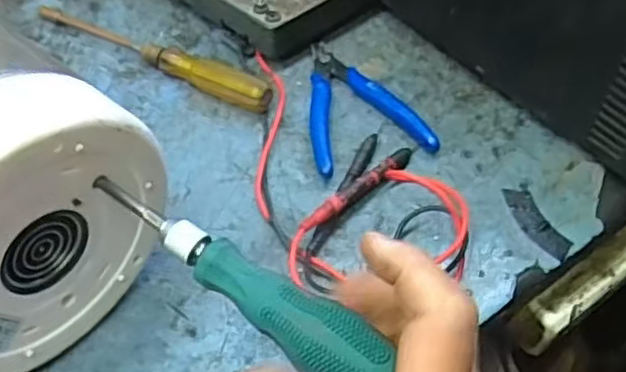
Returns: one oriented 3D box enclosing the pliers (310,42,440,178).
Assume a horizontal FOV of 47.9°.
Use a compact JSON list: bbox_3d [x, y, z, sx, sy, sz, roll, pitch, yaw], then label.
[{"bbox_3d":[0.024,-0.060,0.482,0.079,0.014,0.117,-15,52,-12],"label":"pliers"}]

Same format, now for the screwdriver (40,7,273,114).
[{"bbox_3d":[-0.119,-0.100,0.508,0.214,0.023,0.018,28,56,21],"label":"screwdriver"}]

